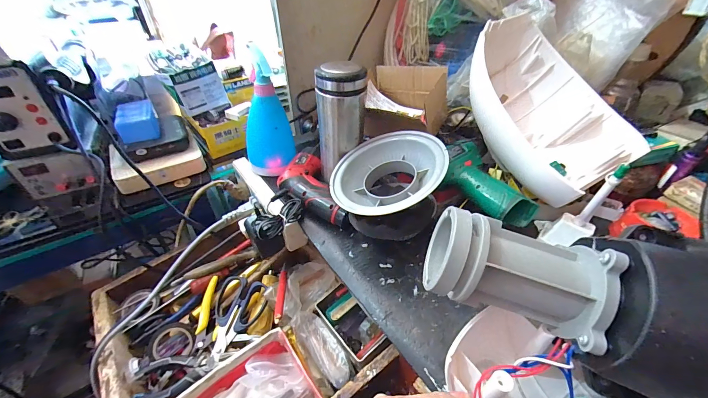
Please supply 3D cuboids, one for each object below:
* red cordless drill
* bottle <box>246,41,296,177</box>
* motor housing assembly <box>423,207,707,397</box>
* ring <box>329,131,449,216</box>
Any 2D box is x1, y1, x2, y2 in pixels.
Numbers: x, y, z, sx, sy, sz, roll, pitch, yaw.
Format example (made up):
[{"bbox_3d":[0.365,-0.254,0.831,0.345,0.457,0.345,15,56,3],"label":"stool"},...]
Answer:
[{"bbox_3d":[-0.072,-0.009,0.484,0.077,0.048,0.166,-16,44,-17],"label":"red cordless drill"},{"bbox_3d":[-0.144,-0.132,0.500,0.081,0.181,0.081,-12,43,-13],"label":"bottle"},{"bbox_3d":[0.183,0.076,0.216,0.248,0.098,0.102,18,44,19],"label":"motor housing assembly"},{"bbox_3d":[0.048,-0.030,0.415,0.154,0.049,0.136,-15,48,14],"label":"ring"}]

